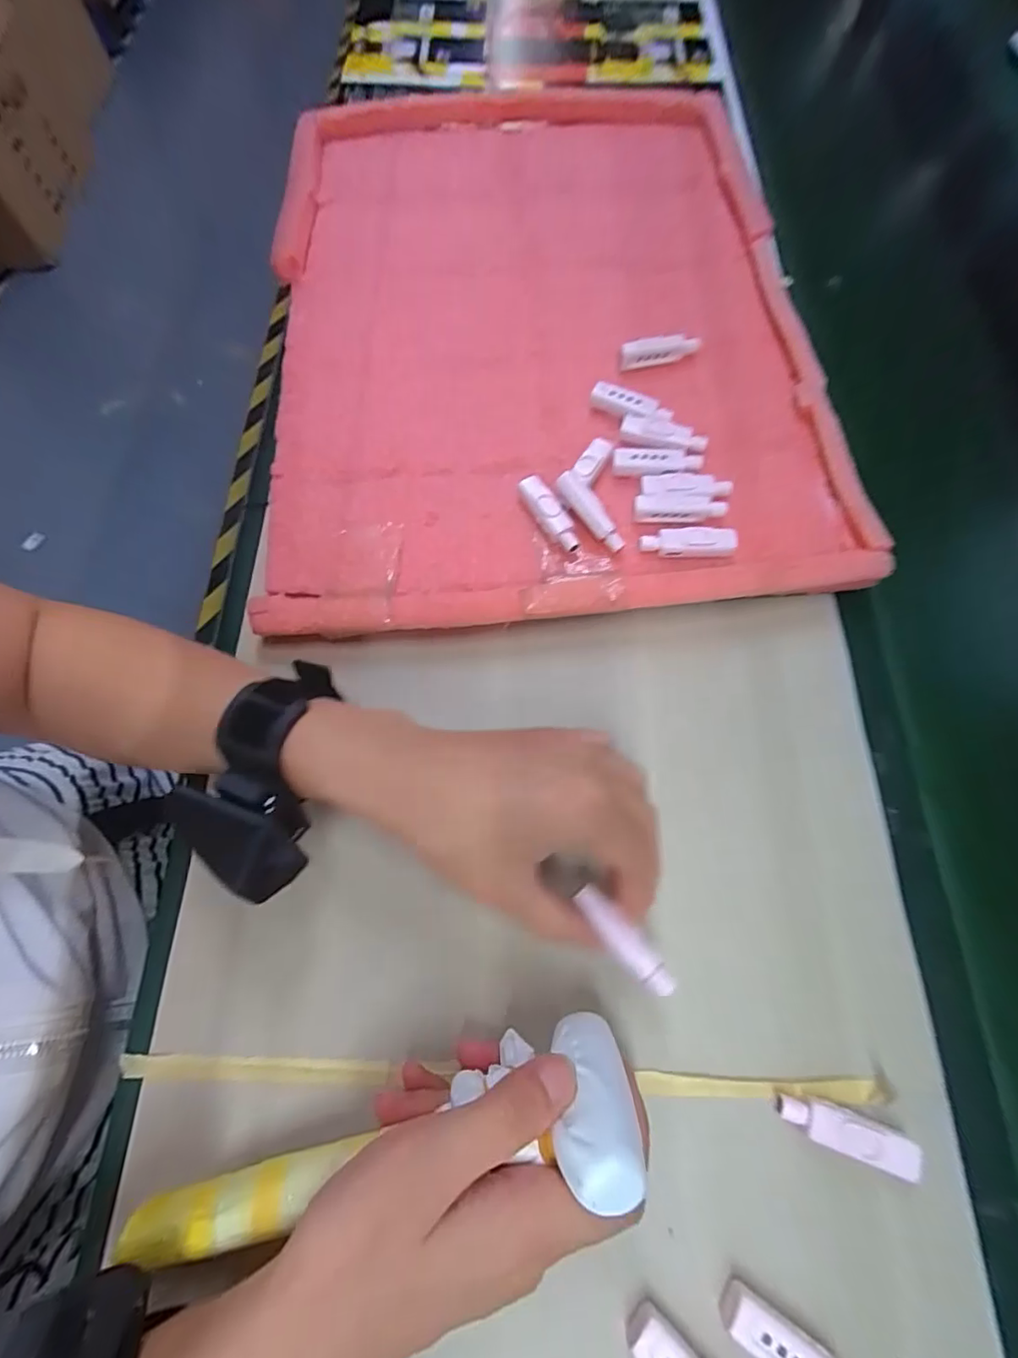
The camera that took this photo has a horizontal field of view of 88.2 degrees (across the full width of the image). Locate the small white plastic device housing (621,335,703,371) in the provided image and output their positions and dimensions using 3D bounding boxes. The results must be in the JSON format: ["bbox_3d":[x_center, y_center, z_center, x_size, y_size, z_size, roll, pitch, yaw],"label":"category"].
[{"bbox_3d":[0.109,-0.236,0.377,0.060,0.013,0.013,-13,70,-3],"label":"small white plastic device housing"}]

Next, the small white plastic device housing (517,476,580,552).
[{"bbox_3d":[0.026,-0.103,0.330,0.015,0.014,0.055,-30,71,-9],"label":"small white plastic device housing"}]

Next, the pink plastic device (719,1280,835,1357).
[{"bbox_3d":[0.113,0.266,0.206,0.059,0.012,0.016,32,74,13],"label":"pink plastic device"}]

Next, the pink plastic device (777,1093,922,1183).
[{"bbox_3d":[0.149,0.199,0.232,0.056,0.014,0.017,16,71,8],"label":"pink plastic device"}]

